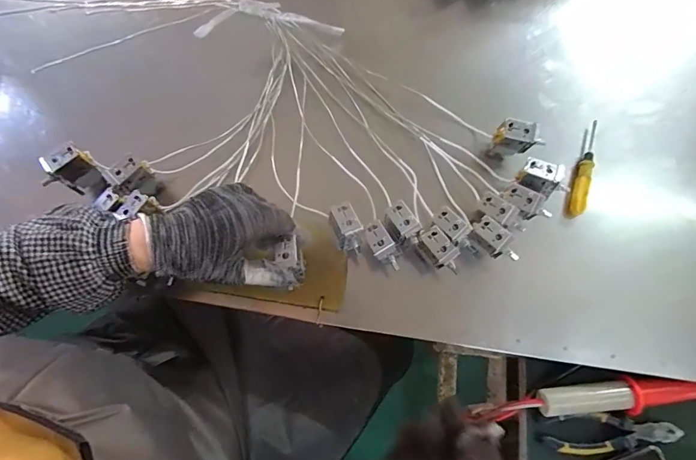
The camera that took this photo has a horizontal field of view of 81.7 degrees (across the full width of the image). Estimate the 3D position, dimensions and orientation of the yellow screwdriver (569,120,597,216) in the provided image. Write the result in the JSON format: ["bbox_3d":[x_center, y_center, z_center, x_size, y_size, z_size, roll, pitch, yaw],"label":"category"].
[{"bbox_3d":[0.288,-0.079,0.492,0.019,0.024,0.124,18,77,4],"label":"yellow screwdriver"}]

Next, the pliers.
[{"bbox_3d":[0.303,0.235,0.468,0.154,0.018,0.042,-1,77,-1],"label":"pliers"}]

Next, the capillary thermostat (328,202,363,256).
[{"bbox_3d":[-0.001,-0.001,0.428,0.029,0.026,0.052,-20,77,-5],"label":"capillary thermostat"}]

